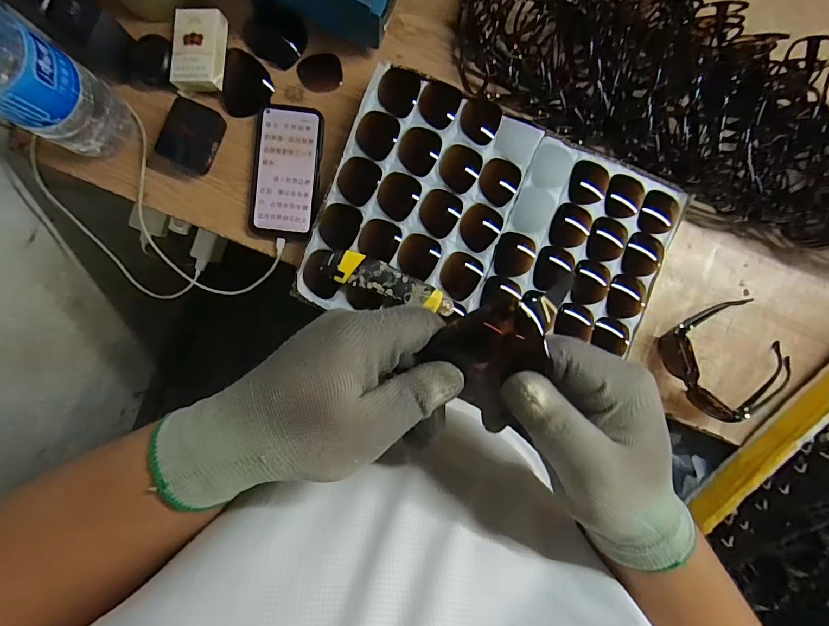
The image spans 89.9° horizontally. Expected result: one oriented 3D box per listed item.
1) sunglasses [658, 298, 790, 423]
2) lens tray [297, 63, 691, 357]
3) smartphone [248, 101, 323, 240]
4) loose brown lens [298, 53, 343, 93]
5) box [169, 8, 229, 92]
[{"bbox_3d":[0.424,0.058,0.552,0.162,0.056,0.145,-27,93,-2],"label":"sunglasses"},{"bbox_3d":[0.104,-0.099,0.521,0.432,0.062,0.313,13,91,-4],"label":"lens tray"},{"bbox_3d":[-0.162,-0.178,0.527,0.079,0.009,0.162,7,92,-3],"label":"smartphone"},{"bbox_3d":[-0.120,-0.309,0.535,0.054,0.006,0.045,-18,93,-2],"label":"loose brown lens"},{"bbox_3d":[-0.262,-0.319,0.504,0.064,0.023,0.094,7,92,-3],"label":"box"}]

